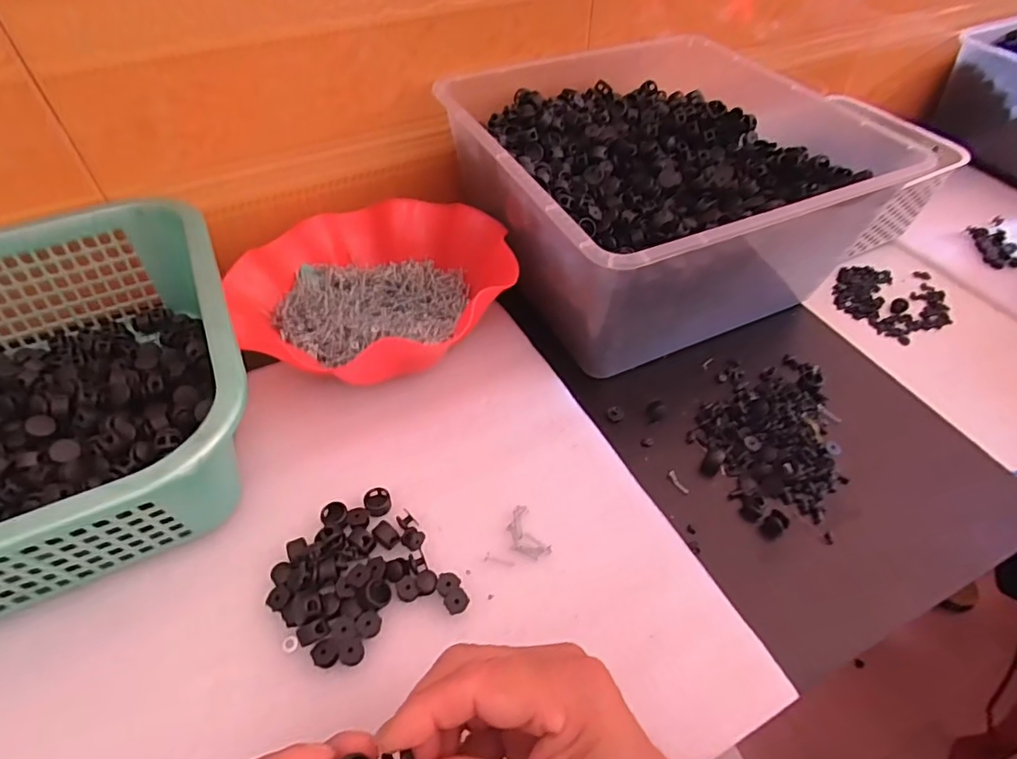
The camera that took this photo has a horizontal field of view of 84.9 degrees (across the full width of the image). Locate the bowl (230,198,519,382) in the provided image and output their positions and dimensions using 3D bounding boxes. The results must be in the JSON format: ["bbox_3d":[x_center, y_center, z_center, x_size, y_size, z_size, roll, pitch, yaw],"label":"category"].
[{"bbox_3d":[-0.116,-0.084,0.457,0.204,0.068,0.201,1,50,-1],"label":"bowl"}]

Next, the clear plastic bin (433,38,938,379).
[{"bbox_3d":[0.127,-0.173,0.498,0.301,0.139,0.296,-22,54,-18],"label":"clear plastic bin"}]

